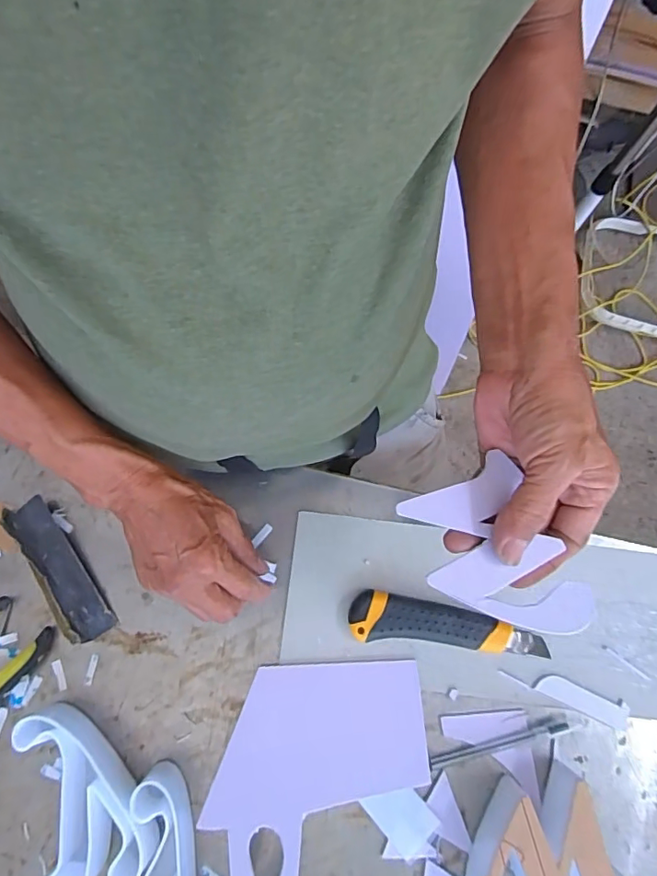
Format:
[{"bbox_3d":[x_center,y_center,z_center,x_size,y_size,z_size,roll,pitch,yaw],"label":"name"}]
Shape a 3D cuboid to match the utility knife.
[{"bbox_3d":[0.102,0.158,0.438,0.165,0.020,0.039,5,74,0],"label":"utility knife"}]

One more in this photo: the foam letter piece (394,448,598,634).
[{"bbox_3d":[0.097,0.071,0.298,0.077,0.011,0.106,-23,74,-13],"label":"foam letter piece"}]

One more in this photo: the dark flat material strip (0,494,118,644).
[{"bbox_3d":[-0.233,0.111,0.438,0.032,0.034,0.132,-35,78,-11],"label":"dark flat material strip"}]

